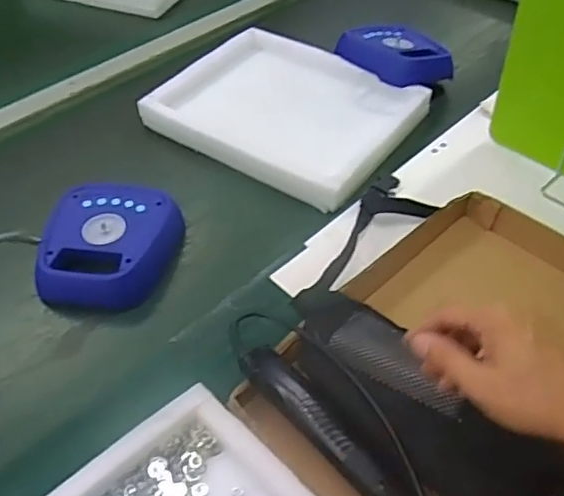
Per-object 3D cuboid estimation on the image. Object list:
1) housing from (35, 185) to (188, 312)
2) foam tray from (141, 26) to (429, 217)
[{"bbox_3d":[-0.211,-0.003,0.726,0.155,0.047,0.171,3,48,3],"label":"housing"},{"bbox_3d":[0.003,-0.214,0.905,0.372,0.053,0.293,27,54,23],"label":"foam tray"}]

